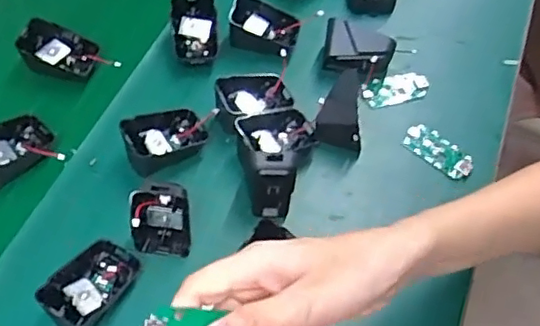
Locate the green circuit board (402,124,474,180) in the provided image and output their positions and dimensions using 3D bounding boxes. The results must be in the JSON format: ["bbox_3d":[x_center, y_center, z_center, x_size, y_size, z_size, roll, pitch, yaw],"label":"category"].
[{"bbox_3d":[0.153,-0.011,0.519,0.064,0.008,0.030,41,64,19],"label":"green circuit board"}]

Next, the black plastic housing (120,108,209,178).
[{"bbox_3d":[-0.091,-0.022,0.490,0.071,0.036,0.050,-21,62,-16],"label":"black plastic housing"}]

